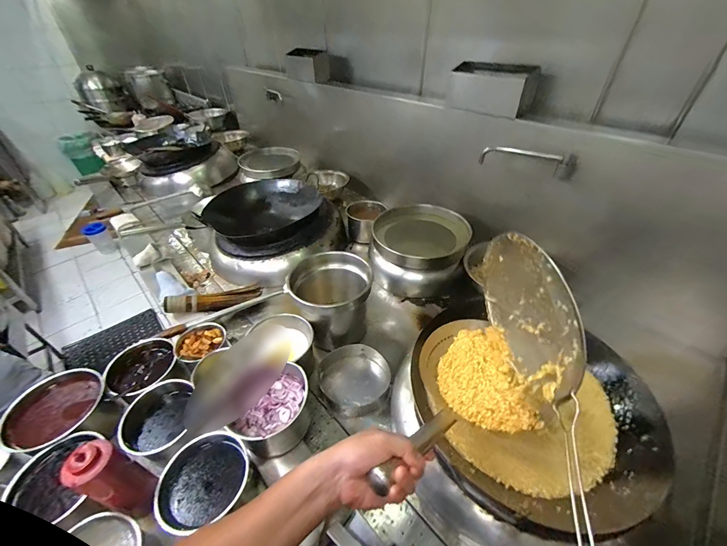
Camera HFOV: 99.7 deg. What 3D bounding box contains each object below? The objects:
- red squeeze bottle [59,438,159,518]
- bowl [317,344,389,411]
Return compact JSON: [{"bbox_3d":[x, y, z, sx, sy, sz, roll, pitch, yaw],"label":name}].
[{"bbox_3d":[-0.436,0.361,0.536,0.080,0.164,0.066,10,42,14],"label":"red squeeze bottle"},{"bbox_3d":[-0.016,0.286,0.836,0.168,0.071,0.186,-28,46,-28],"label":"bowl"}]

